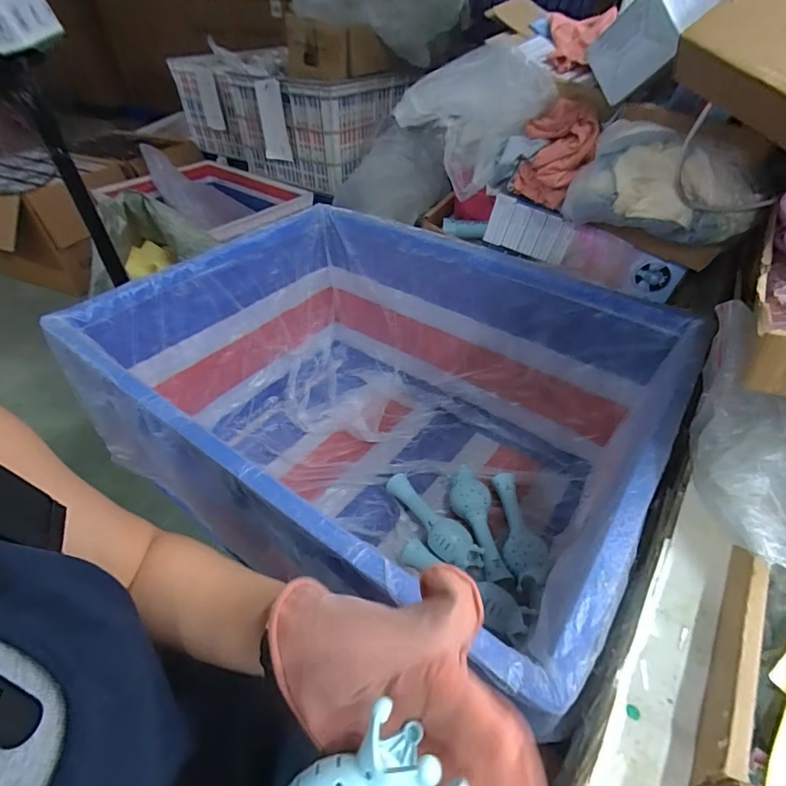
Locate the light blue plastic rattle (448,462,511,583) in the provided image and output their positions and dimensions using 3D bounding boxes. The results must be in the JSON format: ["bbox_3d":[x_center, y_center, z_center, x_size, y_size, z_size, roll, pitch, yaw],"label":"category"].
[{"bbox_3d":[0.150,0.242,0.833,0.077,0.051,0.218,-3,43,-3],"label":"light blue plastic rattle"}]

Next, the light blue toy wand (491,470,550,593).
[{"bbox_3d":[0.229,0.249,0.822,0.065,0.066,0.227,0,43,0],"label":"light blue toy wand"}]

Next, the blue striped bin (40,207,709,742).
[{"bbox_3d":[-0.020,0.042,0.797,0.799,0.422,0.620,25,48,25],"label":"blue striped bin"}]

